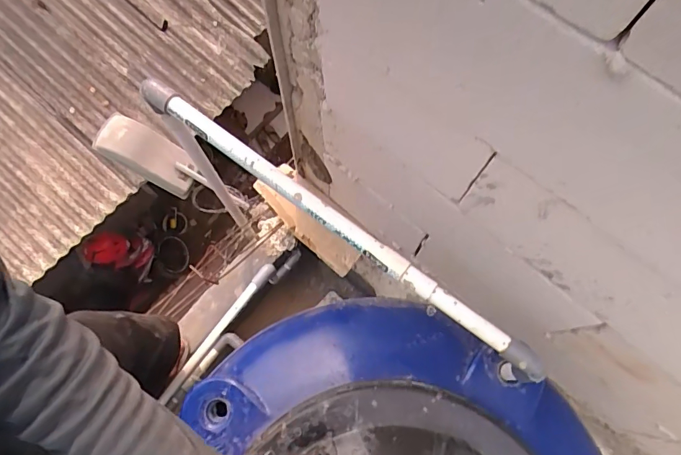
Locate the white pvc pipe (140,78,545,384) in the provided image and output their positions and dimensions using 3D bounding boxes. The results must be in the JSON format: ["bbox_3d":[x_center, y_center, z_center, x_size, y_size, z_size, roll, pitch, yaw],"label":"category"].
[{"bbox_3d":[-0.019,-0.015,0.582,0.642,0.028,0.030,36,75,10],"label":"white pvc pipe"}]

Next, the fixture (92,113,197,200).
[{"bbox_3d":[-0.598,-0.227,1.398,0.310,0.082,0.145,35,73,-21],"label":"fixture"}]

